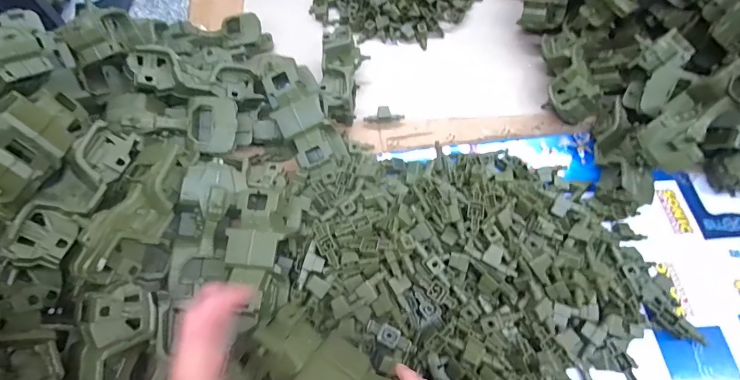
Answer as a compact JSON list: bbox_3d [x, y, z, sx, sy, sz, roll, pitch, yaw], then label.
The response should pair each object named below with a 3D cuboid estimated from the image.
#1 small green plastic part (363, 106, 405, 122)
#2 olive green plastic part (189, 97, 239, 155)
[{"bbox_3d":[0.024,-0.128,0.677,0.068,0.019,0.019,-5,63,-3],"label":"small green plastic part"},{"bbox_3d":[-0.216,-0.089,0.562,0.064,0.038,0.078,2,87,5],"label":"olive green plastic part"}]

